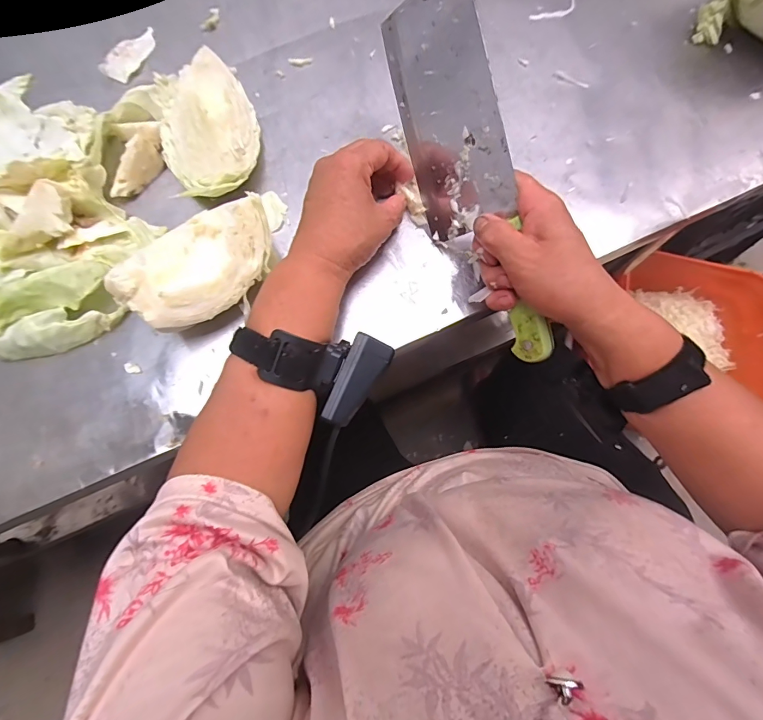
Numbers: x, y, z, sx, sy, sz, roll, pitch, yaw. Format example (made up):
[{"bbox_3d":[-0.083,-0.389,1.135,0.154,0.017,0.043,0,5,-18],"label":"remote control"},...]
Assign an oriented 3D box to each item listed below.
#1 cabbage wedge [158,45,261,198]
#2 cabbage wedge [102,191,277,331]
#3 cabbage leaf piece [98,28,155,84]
[{"bbox_3d":[-0.157,-0.199,0.375,0.089,0.058,0.129,-15,73,-2],"label":"cabbage wedge"},{"bbox_3d":[-0.137,-0.071,0.328,0.120,0.061,0.069,-43,76,-10],"label":"cabbage wedge"},{"bbox_3d":[-0.268,-0.329,0.444,0.037,0.004,0.075,23,75,9],"label":"cabbage leaf piece"}]

